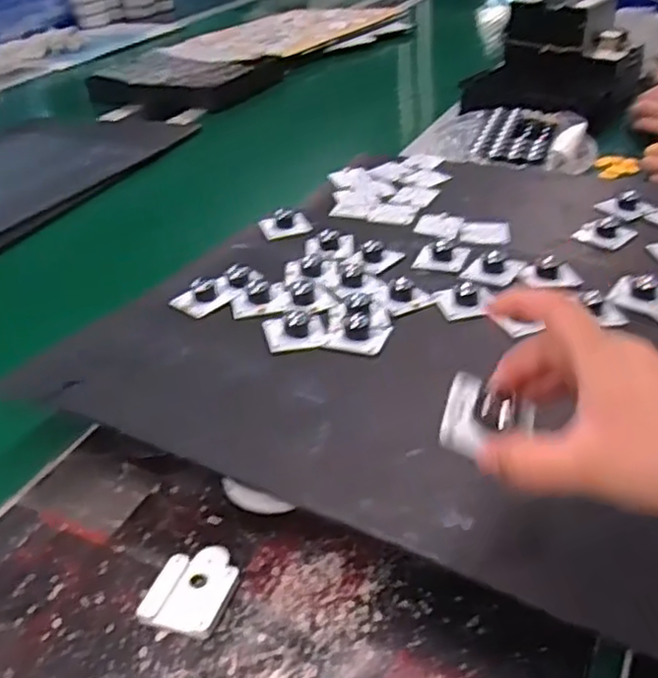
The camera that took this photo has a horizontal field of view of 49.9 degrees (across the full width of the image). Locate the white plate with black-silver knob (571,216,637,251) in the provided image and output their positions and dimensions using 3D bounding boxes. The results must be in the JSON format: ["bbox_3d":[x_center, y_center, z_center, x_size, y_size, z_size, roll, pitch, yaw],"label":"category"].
[{"bbox_3d":[0.260,-0.103,0.665,0.042,0.013,0.052,25,44,35],"label":"white plate with black-silver knob"}]

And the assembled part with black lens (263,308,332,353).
[{"bbox_3d":[-0.024,-0.013,0.533,0.050,0.013,0.051,-11,35,-9],"label":"assembled part with black lens"}]

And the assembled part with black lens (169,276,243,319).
[{"bbox_3d":[-0.101,-0.039,0.582,0.047,0.015,0.035,-29,42,-32],"label":"assembled part with black lens"}]

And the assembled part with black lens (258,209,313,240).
[{"bbox_3d":[-0.043,-0.116,0.706,0.047,0.016,0.034,-14,36,-15],"label":"assembled part with black lens"}]

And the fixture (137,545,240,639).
[{"bbox_3d":[-0.078,0.144,0.408,0.045,0.009,0.056,7,36,16],"label":"fixture"}]

